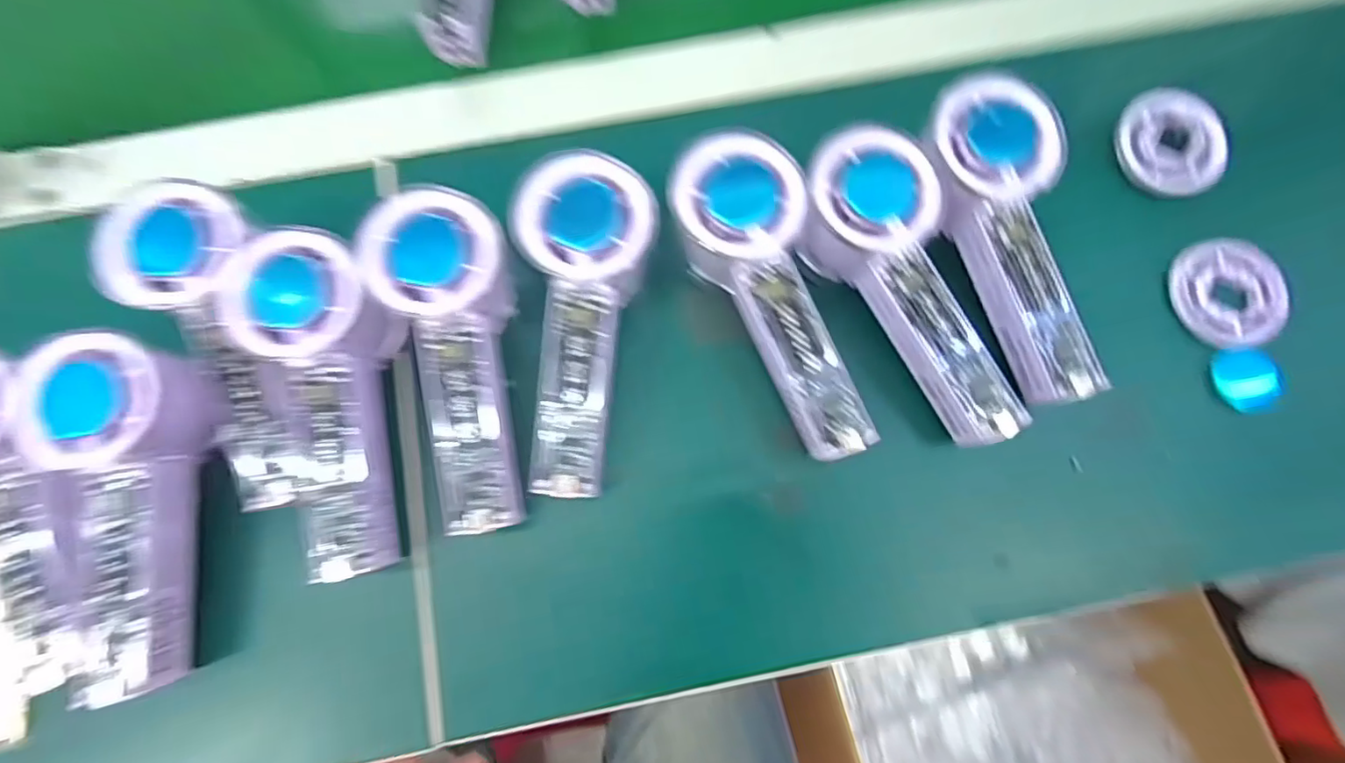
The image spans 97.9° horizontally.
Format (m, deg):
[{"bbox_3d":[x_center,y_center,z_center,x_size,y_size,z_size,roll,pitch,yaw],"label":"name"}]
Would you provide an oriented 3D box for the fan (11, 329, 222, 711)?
[{"bbox_3d":[-0.234,0.055,0.253,0.058,0.044,0.150,-3,92,0],"label":"fan"}]

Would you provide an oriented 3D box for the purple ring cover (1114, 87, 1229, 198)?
[{"bbox_3d":[0.268,-0.130,0.317,0.052,0.013,0.056,2,76,1],"label":"purple ring cover"}]

